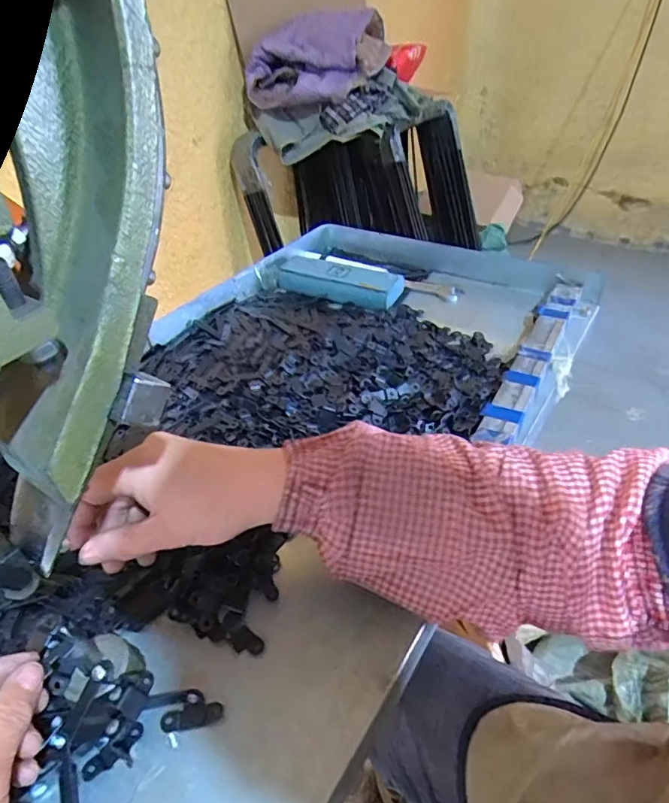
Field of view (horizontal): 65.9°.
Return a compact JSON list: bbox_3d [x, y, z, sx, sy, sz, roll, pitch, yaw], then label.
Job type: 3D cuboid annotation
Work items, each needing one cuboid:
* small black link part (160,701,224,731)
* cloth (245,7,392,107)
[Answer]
[{"bbox_3d":[-0.082,0.180,0.297,0.034,0.004,0.012,-9,41,-8],"label":"small black link part"},{"bbox_3d":[-0.047,-0.885,1.329,0.353,0.177,0.143,-9,41,-7],"label":"cloth"}]

